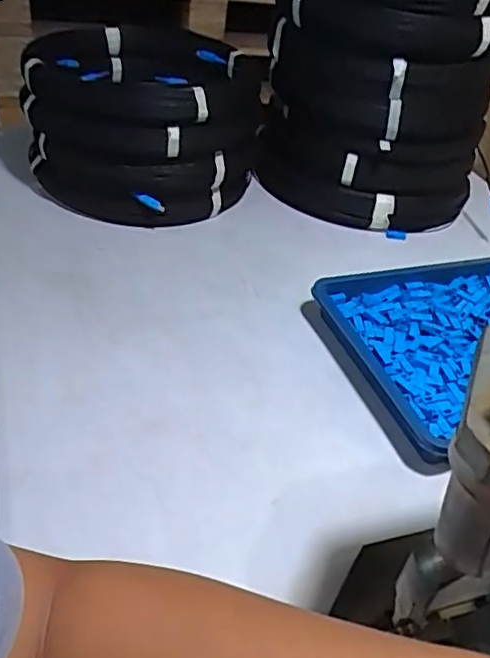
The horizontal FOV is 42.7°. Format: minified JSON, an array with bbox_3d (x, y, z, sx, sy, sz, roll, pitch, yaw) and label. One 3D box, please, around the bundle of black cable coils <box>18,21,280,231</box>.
[{"bbox_3d":[-0.123,-0.256,0.824,0.267,0.192,0.284,17,38,10],"label":"bundle of black cable coils"}]

